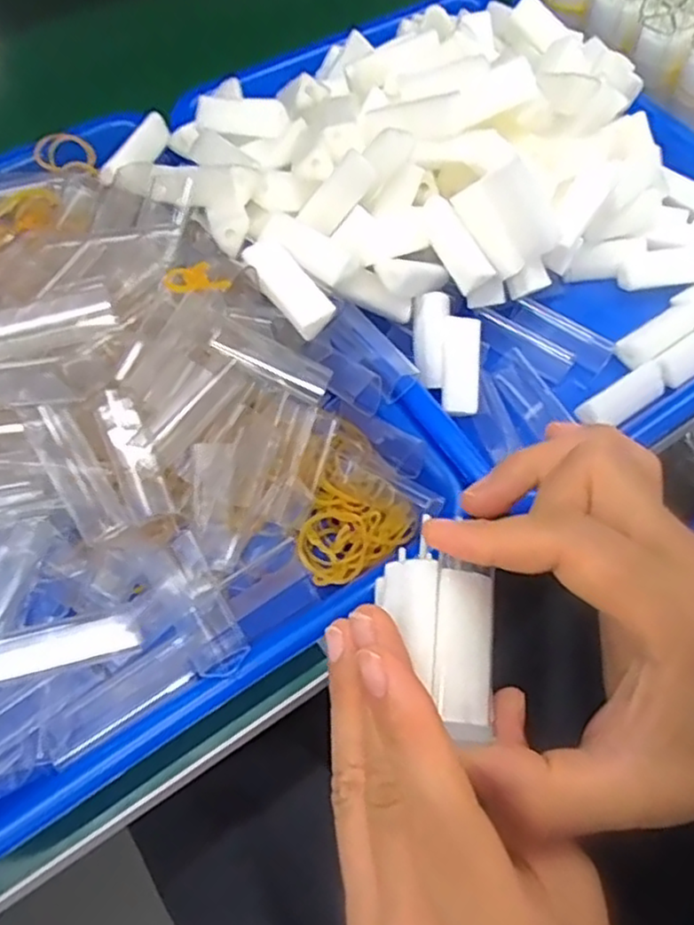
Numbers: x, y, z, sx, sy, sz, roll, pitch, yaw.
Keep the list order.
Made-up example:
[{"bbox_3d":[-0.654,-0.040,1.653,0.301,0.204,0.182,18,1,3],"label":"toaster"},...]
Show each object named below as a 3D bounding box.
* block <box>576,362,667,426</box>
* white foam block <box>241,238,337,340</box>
[{"bbox_3d":[0.138,-0.032,0.335,0.050,0.009,0.017,-31,67,-16],"label":"block"},{"bbox_3d":[-0.026,-0.078,0.297,0.020,0.008,0.047,-38,86,-19],"label":"white foam block"}]

